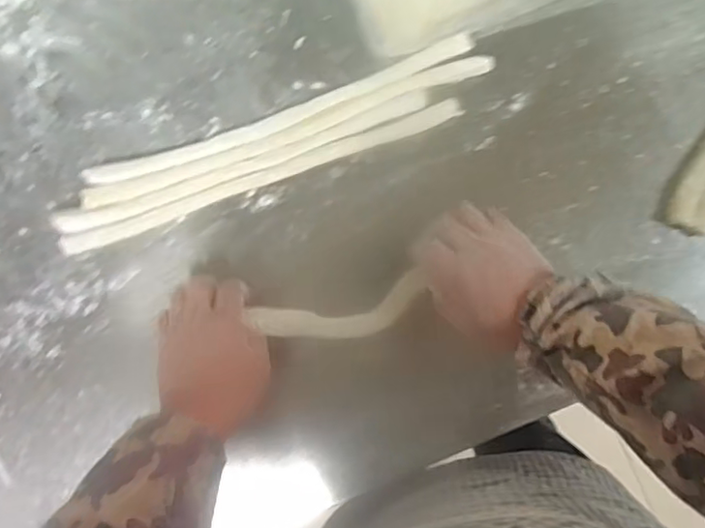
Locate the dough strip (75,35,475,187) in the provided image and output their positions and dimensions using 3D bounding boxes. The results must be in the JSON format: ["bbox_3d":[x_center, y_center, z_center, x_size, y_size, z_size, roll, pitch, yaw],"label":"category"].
[{"bbox_3d":[-0.067,-0.131,0.555,0.359,0.014,0.024,-20,91,3],"label":"dough strip"}]

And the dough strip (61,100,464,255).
[{"bbox_3d":[-0.084,-0.076,0.558,0.378,0.010,0.020,-20,91,3],"label":"dough strip"}]

